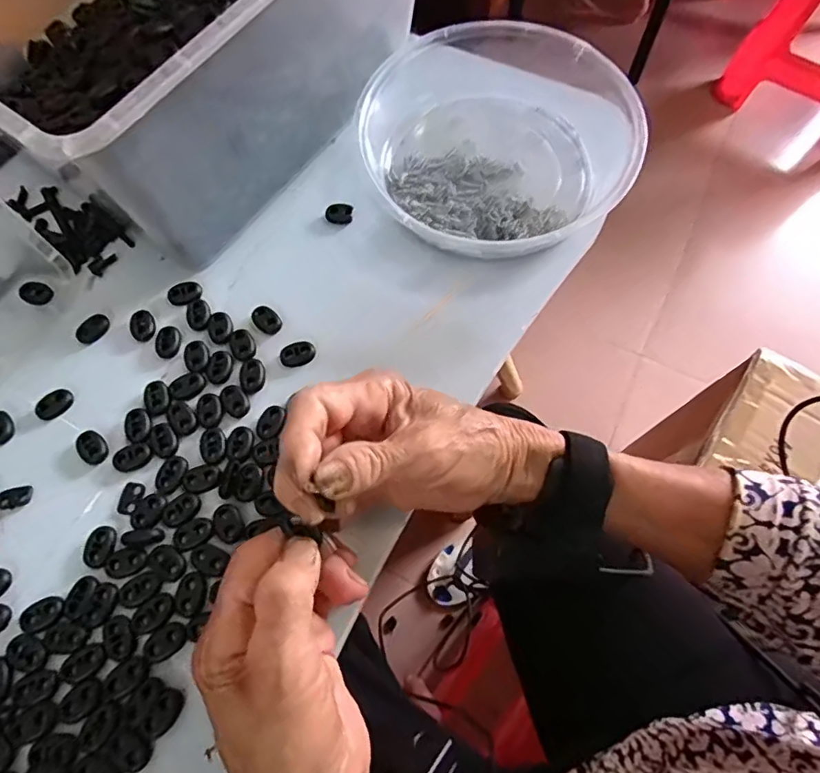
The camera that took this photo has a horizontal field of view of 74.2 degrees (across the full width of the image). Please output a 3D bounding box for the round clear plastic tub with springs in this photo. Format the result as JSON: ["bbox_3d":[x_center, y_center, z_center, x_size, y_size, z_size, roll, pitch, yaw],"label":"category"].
[{"bbox_3d":[0.061,-0.164,0.373,0.193,0.047,0.179,0,69,0],"label":"round clear plastic tub with springs"}]

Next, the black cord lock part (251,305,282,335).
[{"bbox_3d":[-0.093,-0.044,0.351,0.015,0.006,0.021,-34,72,-12],"label":"black cord lock part"}]

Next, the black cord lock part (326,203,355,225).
[{"bbox_3d":[-0.050,-0.121,0.382,0.019,0.007,0.015,2,69,1],"label":"black cord lock part"}]

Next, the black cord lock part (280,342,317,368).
[{"bbox_3d":[-0.071,-0.020,0.341,0.021,0.007,0.014,-9,69,-3],"label":"black cord lock part"}]

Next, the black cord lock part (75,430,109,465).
[{"bbox_3d":[-0.189,0.035,0.320,0.016,0.004,0.023,-40,73,-14],"label":"black cord lock part"}]

